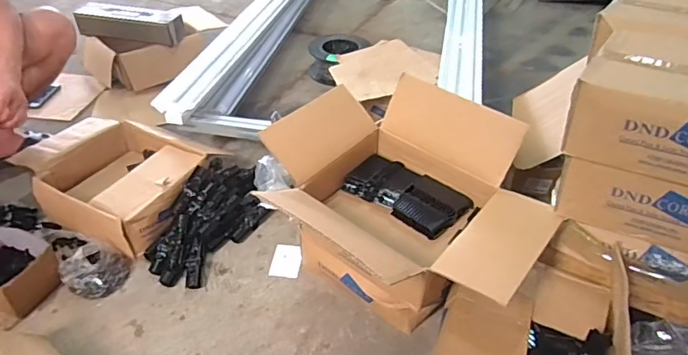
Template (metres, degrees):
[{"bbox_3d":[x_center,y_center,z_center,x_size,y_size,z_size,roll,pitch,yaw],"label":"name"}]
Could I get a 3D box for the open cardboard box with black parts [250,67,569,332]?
[{"bbox_3d":[0.105,0.103,1.013,0.532,0.374,0.433,29,47,29],"label":"open cardboard box with black parts"}]

